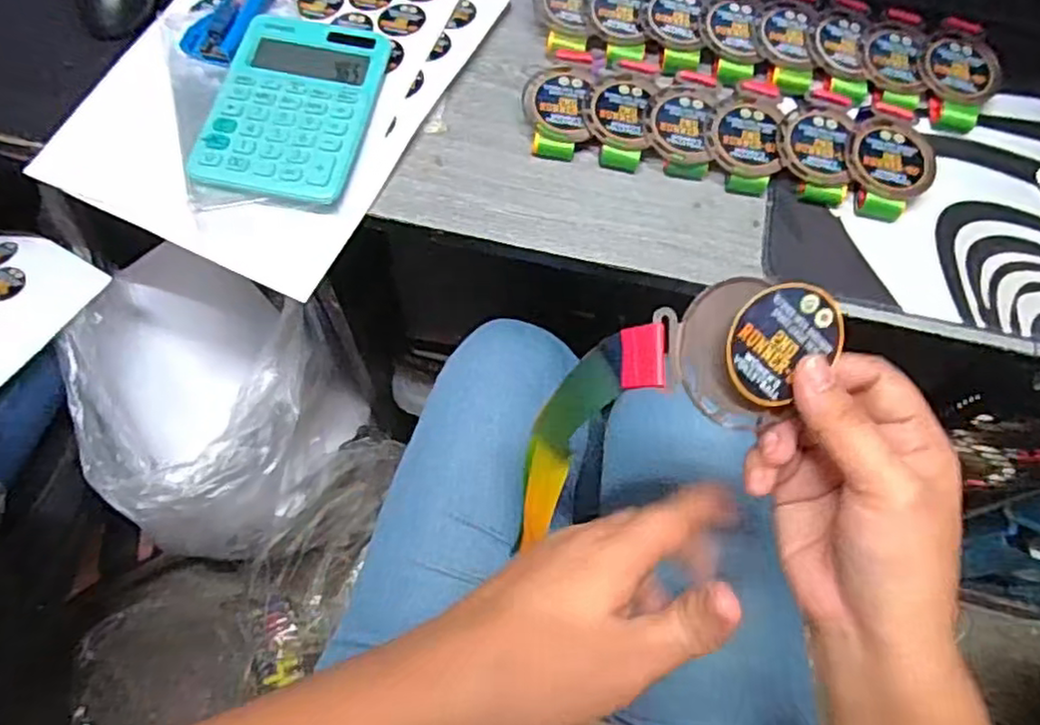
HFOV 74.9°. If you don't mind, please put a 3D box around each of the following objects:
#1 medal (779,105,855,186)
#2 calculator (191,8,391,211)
[{"bbox_3d":[0.203,-0.150,0.465,0.049,0.004,0.063,11,70,3],"label":"medal"},{"bbox_3d":[-0.155,-0.179,0.468,0.103,0.020,0.151,10,66,3],"label":"calculator"}]

